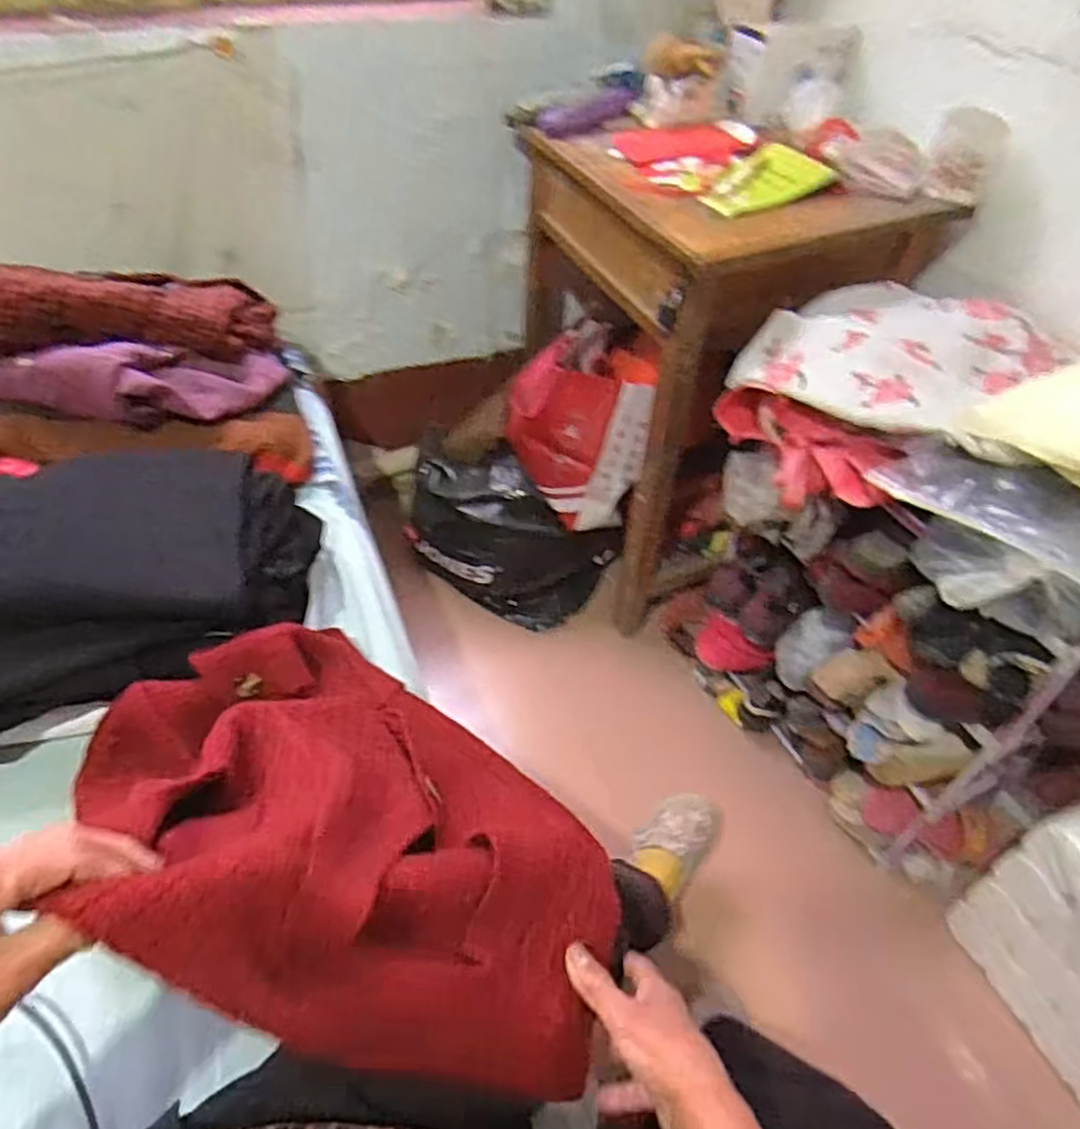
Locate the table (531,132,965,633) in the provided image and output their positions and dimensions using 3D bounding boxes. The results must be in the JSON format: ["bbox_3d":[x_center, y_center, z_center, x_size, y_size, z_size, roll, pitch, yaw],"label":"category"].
[{"bbox_3d":[0.274,-0.342,1.357,0.446,0.731,0.497,-16,51,-18],"label":"table"}]

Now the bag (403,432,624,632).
[{"bbox_3d":[-0.074,-0.076,1.462,0.416,0.262,0.209,20,49,14],"label":"bag"}]

